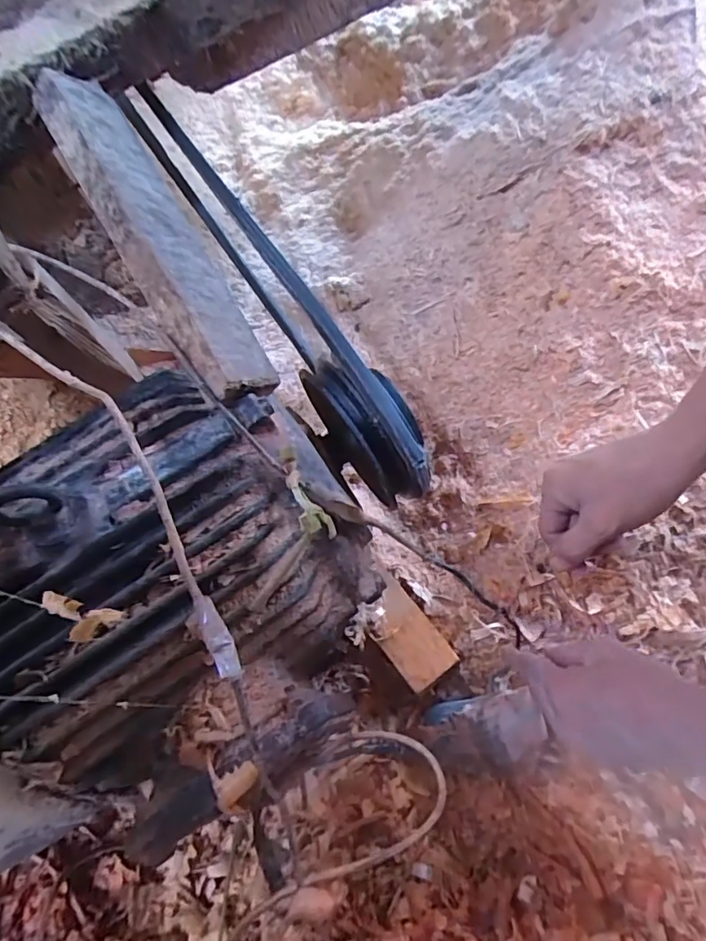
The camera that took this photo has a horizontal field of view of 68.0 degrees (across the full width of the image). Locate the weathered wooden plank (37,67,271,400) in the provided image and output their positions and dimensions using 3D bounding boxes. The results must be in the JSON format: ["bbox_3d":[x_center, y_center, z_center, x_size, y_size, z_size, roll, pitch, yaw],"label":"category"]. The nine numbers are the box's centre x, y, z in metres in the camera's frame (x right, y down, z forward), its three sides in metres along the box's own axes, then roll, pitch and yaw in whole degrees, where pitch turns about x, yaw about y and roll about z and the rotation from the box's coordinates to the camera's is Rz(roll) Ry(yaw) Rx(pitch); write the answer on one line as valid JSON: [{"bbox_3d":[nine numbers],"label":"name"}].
[{"bbox_3d":[-0.141,-0.162,0.374,0.054,0.035,0.263,-25,80,-44],"label":"weathered wooden plank"}]

